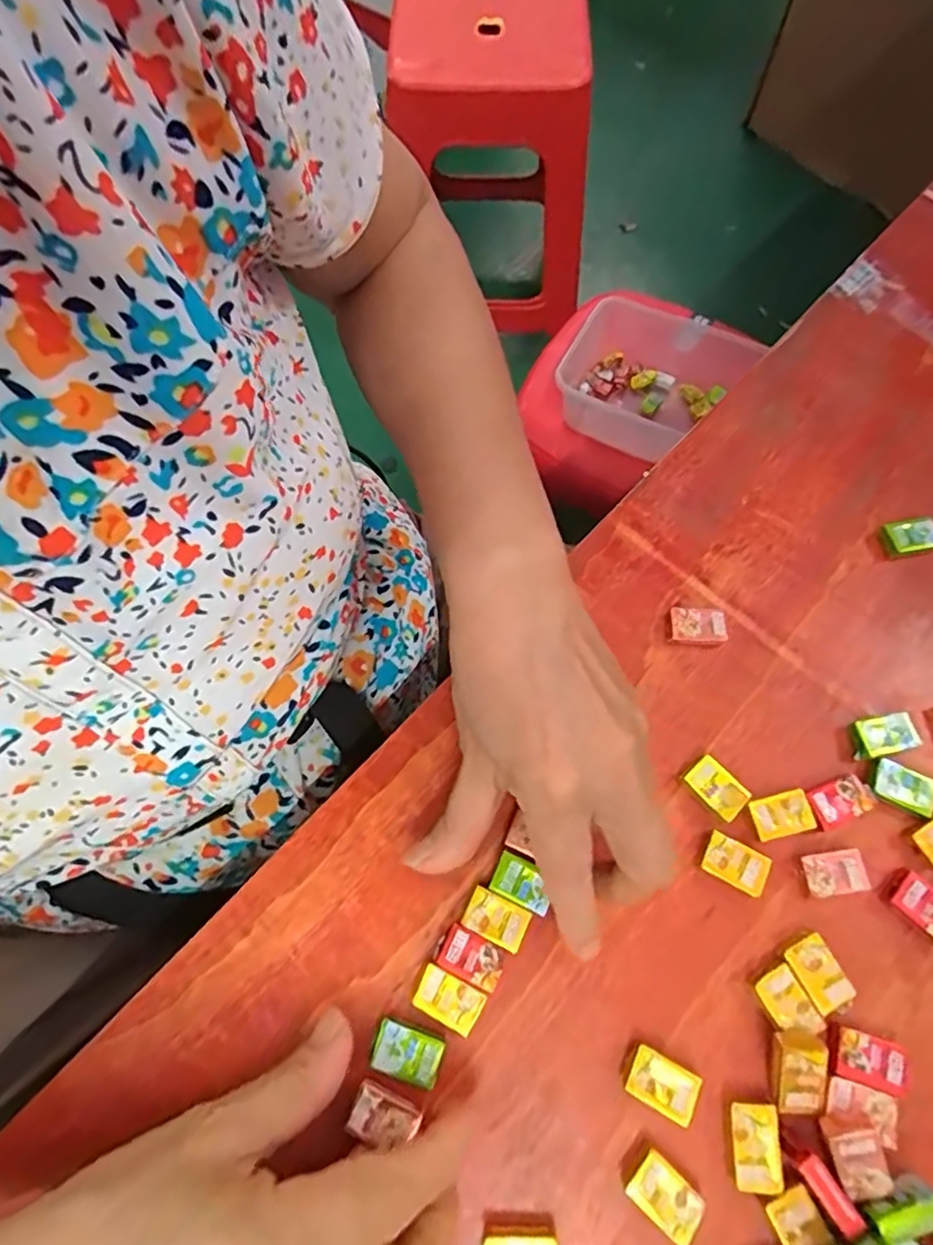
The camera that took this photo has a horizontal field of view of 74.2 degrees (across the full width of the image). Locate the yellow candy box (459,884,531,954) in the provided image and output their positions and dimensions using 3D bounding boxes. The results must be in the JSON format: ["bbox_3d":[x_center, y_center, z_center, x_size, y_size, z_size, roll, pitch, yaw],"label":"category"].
[{"bbox_3d":[0.012,0.120,0.250,0.025,0.004,0.017,26,71,11],"label":"yellow candy box"}]

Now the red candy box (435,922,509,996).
[{"bbox_3d":[0.002,0.135,0.247,0.025,0.006,0.017,27,71,11],"label":"red candy box"}]

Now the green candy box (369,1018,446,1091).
[{"bbox_3d":[-0.022,0.164,0.234,0.026,0.004,0.017,19,70,8],"label":"green candy box"}]

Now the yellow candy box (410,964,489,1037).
[{"bbox_3d":[-0.007,0.148,0.243,0.026,0.006,0.017,25,71,10],"label":"yellow candy box"}]

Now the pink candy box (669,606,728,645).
[{"bbox_3d":[0.111,0.002,0.297,0.025,0.010,0.016,1,69,1],"label":"pink candy box"}]

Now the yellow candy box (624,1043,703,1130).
[{"bbox_3d":[0.074,0.174,0.232,0.025,0.010,0.018,26,71,11],"label":"yellow candy box"}]

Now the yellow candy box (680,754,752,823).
[{"bbox_3d":[0.109,0.072,0.269,0.016,0.006,0.026,-43,74,-14],"label":"yellow candy box"}]

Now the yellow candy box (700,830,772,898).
[{"bbox_3d":[0.112,0.101,0.258,0.025,0.007,0.017,28,72,11],"label":"yellow candy box"}]

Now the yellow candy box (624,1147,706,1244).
[{"bbox_3d":[0.071,0.204,0.219,0.023,0.007,0.018,39,74,15],"label":"yellow candy box"}]

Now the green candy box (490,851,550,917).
[{"bbox_3d":[0.023,0.108,0.254,0.025,0.004,0.016,25,71,10],"label":"green candy box"}]

